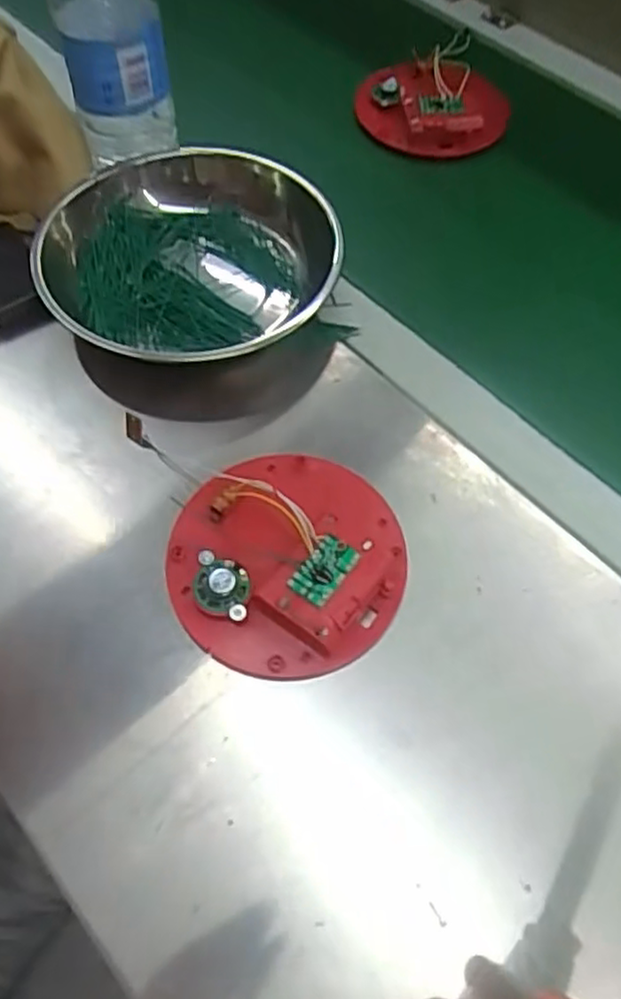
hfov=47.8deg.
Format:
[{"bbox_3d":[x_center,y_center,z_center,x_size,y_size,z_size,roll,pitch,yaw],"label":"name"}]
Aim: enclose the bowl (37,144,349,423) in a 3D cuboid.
[{"bbox_3d":[-0.078,-0.148,0.473,0.186,0.071,0.194,0,61,0],"label":"bowl"}]

